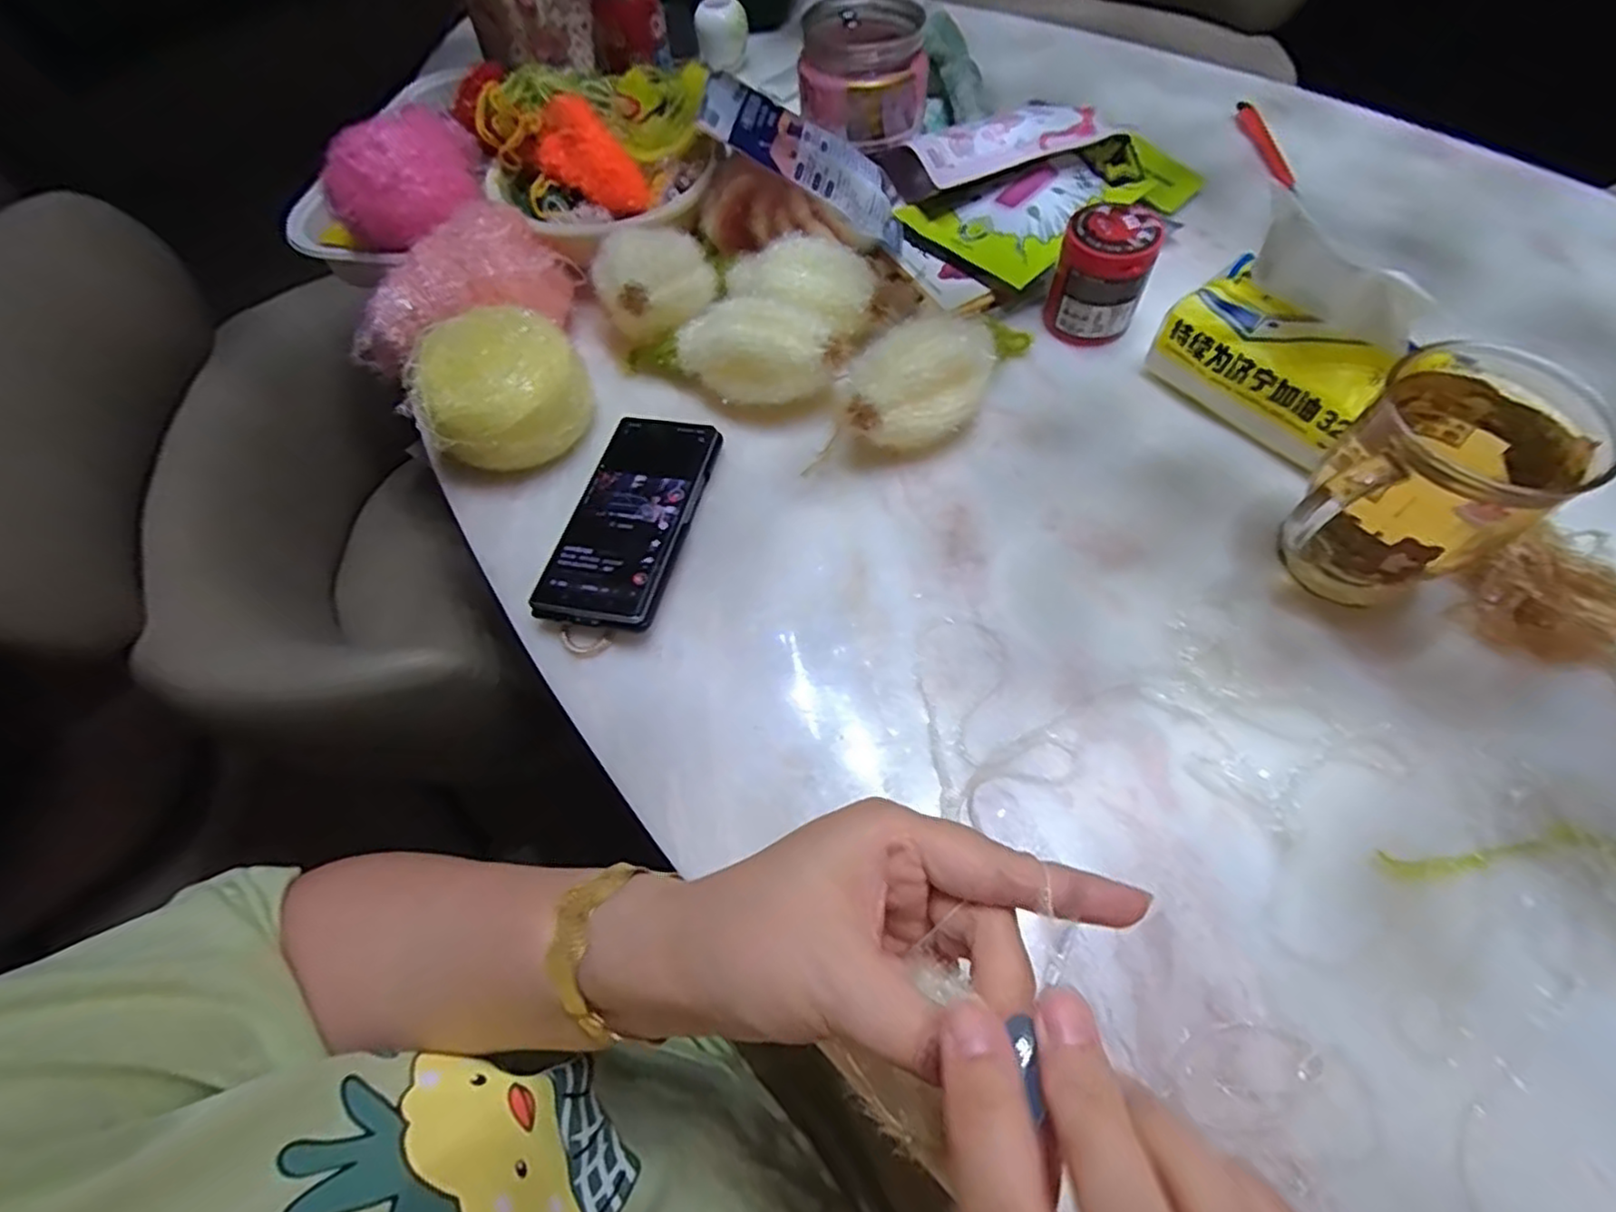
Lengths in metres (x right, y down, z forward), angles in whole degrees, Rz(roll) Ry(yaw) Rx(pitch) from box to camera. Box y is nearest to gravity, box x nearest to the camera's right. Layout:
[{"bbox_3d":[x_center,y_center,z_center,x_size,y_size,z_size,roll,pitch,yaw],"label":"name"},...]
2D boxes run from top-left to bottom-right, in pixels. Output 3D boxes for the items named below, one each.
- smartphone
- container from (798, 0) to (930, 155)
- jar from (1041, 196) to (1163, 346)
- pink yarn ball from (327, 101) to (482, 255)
[{"bbox_3d":[-0.113,-0.058,0.448,0.073,0.021,0.161,9,58,11],"label":"smartphone"},{"bbox_3d":[0.047,-0.450,0.584,0.103,0.087,0.098,-1,61,3],"label":"container"},{"bbox_3d":[0.212,-0.238,0.499,0.060,0.081,0.055,-1,61,3],"label":"jar"},{"bbox_3d":[-0.323,-0.355,0.563,0.075,0.075,0.123,16,64,12],"label":"pink yarn ball"}]

